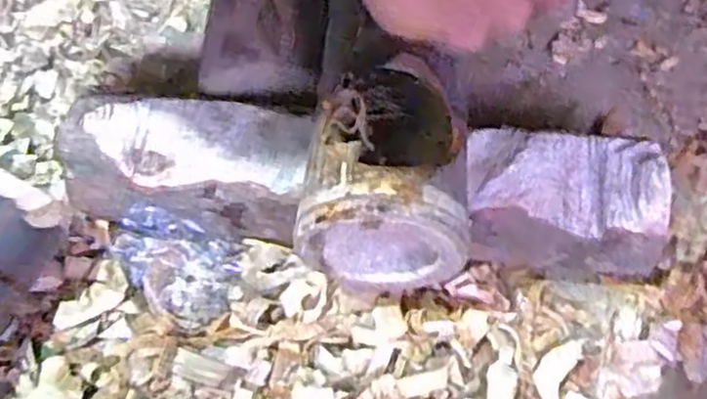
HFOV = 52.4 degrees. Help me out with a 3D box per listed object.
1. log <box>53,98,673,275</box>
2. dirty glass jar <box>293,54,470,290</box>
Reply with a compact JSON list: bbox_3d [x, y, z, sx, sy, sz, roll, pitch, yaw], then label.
[{"bbox_3d":[0.006,-0.008,0.386,0.306,0.058,0.073,6,66,4],"label":"log"},{"bbox_3d":[0.016,-0.010,0.320,0.071,0.064,0.080,6,66,4],"label":"dirty glass jar"}]

